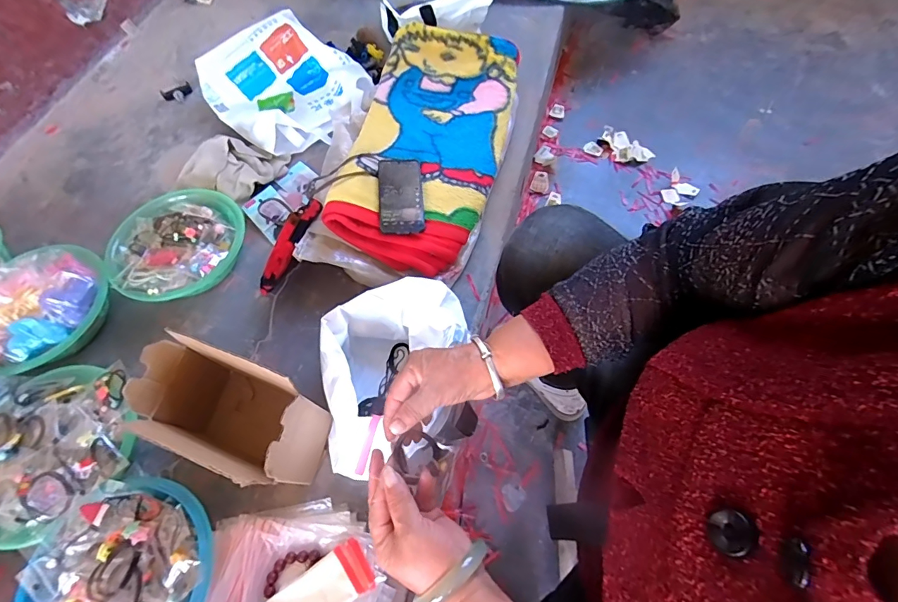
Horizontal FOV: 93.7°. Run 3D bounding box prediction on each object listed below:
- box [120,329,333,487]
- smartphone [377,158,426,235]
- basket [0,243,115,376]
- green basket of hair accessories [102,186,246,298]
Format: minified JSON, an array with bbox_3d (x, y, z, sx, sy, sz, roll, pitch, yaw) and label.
[{"bbox_3d":[-0.289,0.158,0.577,0.221,0.181,0.119,18,65,12],"label":"box"},{"bbox_3d":[-0.087,-0.194,0.761,0.078,0.013,0.169,-5,62,1],"label":"smartphone"},{"bbox_3d":[-0.696,0.014,0.728,0.198,0.111,0.225,18,65,12],"label":"basket"},{"bbox_3d":[-0.507,-0.094,0.782,0.211,0.086,0.228,-1,62,3],"label":"green basket of hair accessories"}]

